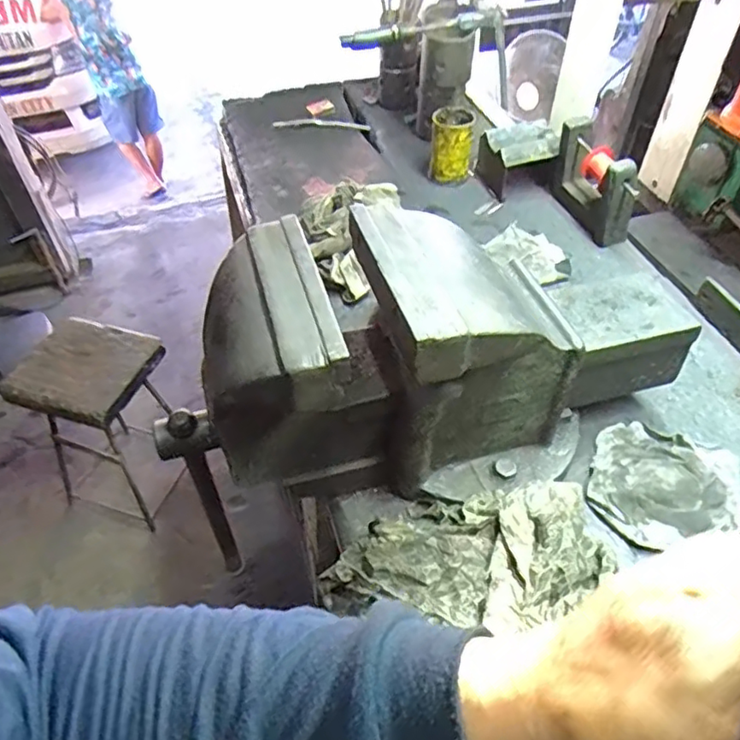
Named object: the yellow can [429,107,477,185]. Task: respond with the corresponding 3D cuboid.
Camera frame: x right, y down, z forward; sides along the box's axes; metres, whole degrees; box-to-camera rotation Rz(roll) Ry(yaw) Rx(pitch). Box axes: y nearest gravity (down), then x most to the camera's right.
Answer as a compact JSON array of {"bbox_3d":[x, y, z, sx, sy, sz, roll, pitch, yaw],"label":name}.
[{"bbox_3d":[0.148,-0.405,1.094,0.076,0.104,0.082,0,48,0],"label":"yellow can"}]

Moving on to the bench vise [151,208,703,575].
[{"bbox_3d":[0.065,-0.025,0.623,0.560,0.238,0.193,-17,50,-15],"label":"bench vise"}]

